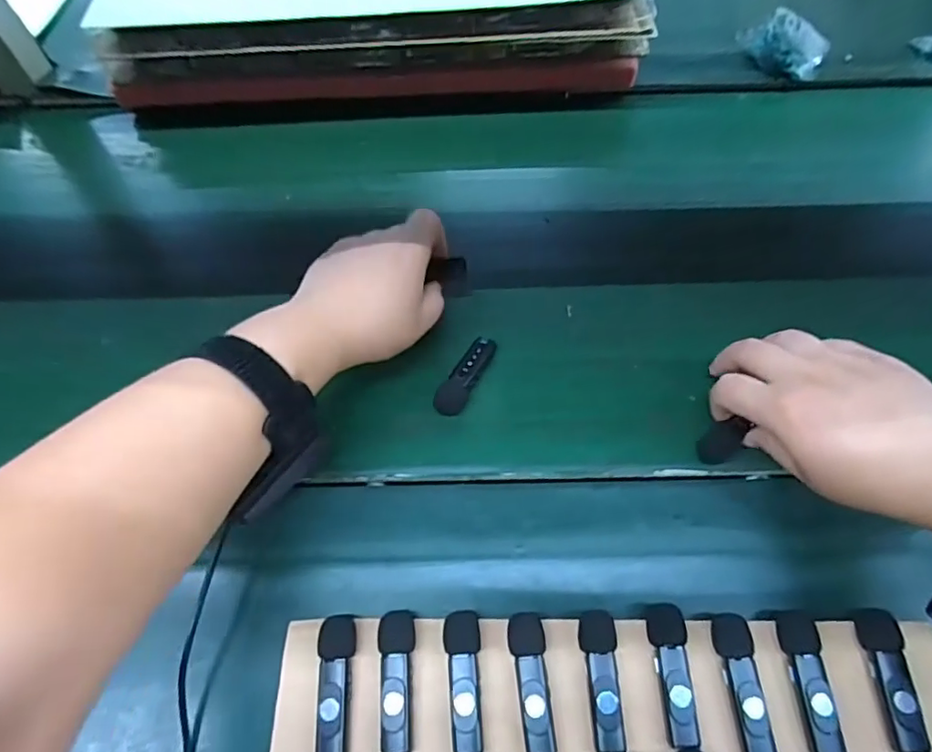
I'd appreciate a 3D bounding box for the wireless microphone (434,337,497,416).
[{"bbox_3d":[0.001,0.002,0.403,0.020,0.018,0.065,27,63,17],"label":"wireless microphone"}]

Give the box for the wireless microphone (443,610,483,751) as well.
[{"bbox_3d":[0.000,0.157,0.297,0.018,0.013,0.065,-5,59,-1],"label":"wireless microphone"}]

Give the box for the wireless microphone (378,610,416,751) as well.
[{"bbox_3d":[-0.037,0.158,0.299,0.018,0.014,0.065,-1,59,1],"label":"wireless microphone"}]

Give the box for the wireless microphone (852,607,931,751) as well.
[{"bbox_3d":[0.216,0.154,0.292,0.016,0.017,0.064,0,59,1],"label":"wireless microphone"}]

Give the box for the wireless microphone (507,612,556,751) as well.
[{"bbox_3d":[0.034,0.158,0.297,0.018,0.011,0.065,-5,59,-1],"label":"wireless microphone"}]

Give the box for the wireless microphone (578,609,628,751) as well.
[{"bbox_3d":[0.071,0.156,0.296,0.018,0.014,0.064,-4,59,-1],"label":"wireless microphone"}]

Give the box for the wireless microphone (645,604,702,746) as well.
[{"bbox_3d":[0.107,0.154,0.298,0.018,0.017,0.064,-3,59,0],"label":"wireless microphone"}]

